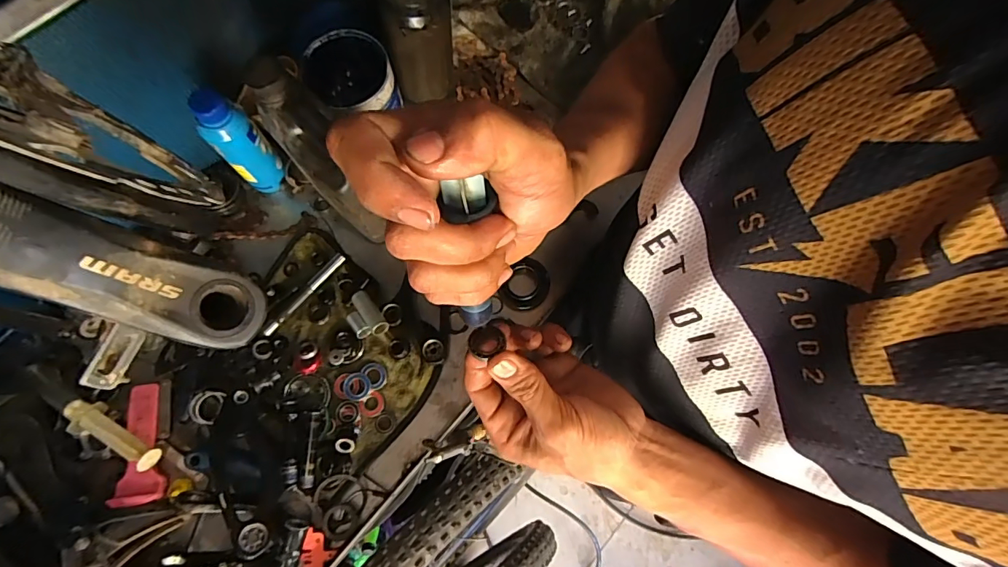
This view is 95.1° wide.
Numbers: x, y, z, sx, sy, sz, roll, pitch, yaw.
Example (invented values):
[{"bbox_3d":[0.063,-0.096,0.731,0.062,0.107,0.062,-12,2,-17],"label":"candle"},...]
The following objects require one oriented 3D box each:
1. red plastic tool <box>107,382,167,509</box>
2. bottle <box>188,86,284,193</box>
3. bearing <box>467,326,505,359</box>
[{"bbox_3d":[-0.378,0.166,0.479,0.042,0.016,0.117,-12,75,-4],"label":"red plastic tool"},{"bbox_3d":[-0.291,-0.157,0.509,0.048,0.145,0.048,-36,79,-10],"label":"bottle"},{"bbox_3d":[-0.011,0.035,0.285,0.021,0.004,0.020,0,69,-1],"label":"bearing"}]

